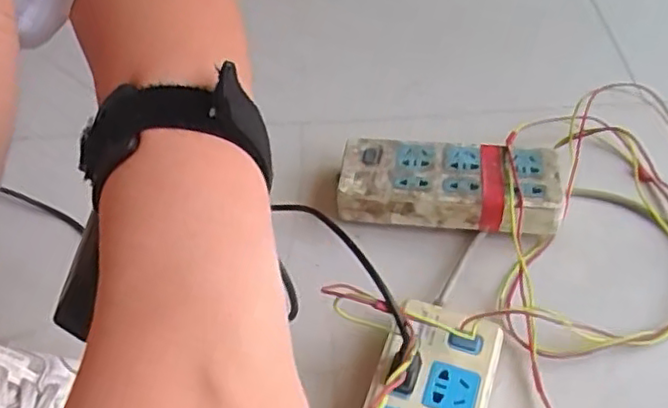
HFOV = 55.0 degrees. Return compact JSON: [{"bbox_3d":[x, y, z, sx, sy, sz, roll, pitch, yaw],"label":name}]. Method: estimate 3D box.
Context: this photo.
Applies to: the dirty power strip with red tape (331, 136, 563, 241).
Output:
[{"bbox_3d":[0.099,-0.014,0.561,0.185,0.046,0.076,5,50,8],"label":"dirty power strip with red tape"}]

